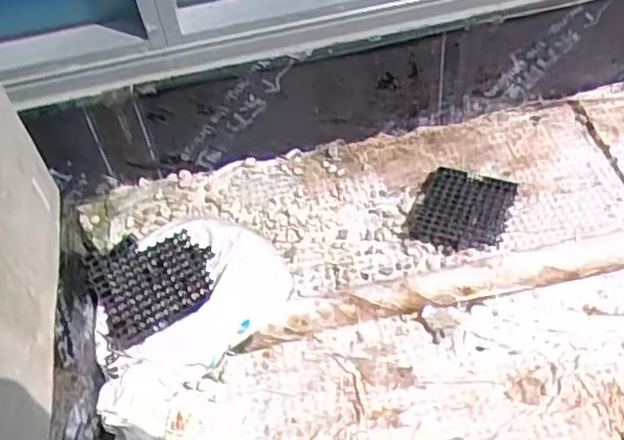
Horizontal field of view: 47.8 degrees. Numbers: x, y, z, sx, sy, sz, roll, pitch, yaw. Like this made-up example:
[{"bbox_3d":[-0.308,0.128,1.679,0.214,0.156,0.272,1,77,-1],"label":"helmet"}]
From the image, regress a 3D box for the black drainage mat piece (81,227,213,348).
[{"bbox_3d":[-0.358,0.125,1.584,0.254,0.026,0.239,-26,66,-7],"label":"black drainage mat piece"}]

